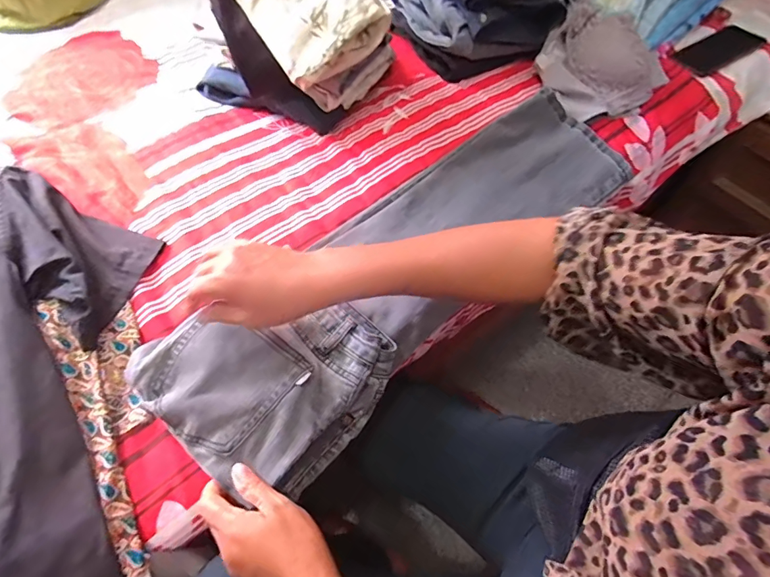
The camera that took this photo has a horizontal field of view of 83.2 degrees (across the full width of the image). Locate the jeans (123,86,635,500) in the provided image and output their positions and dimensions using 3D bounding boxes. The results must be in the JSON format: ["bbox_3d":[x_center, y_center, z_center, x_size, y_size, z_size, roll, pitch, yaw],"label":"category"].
[{"bbox_3d":[0.050,-0.040,0.570,0.223,0.089,0.676,38,63,19],"label":"jeans"}]

